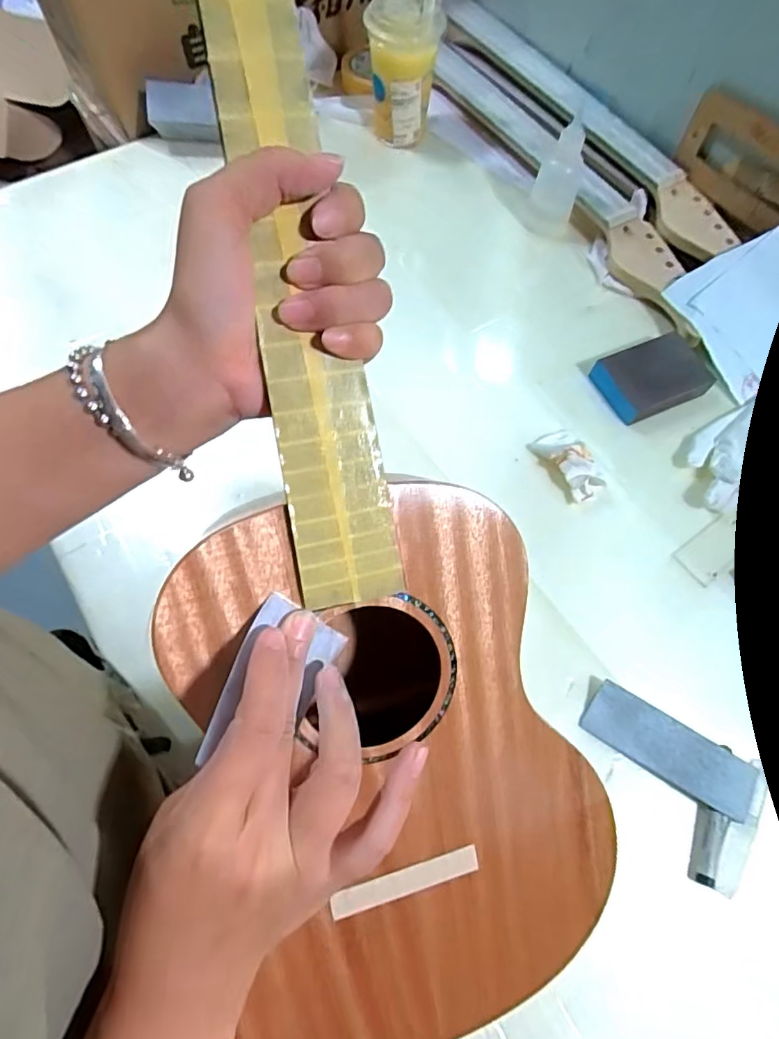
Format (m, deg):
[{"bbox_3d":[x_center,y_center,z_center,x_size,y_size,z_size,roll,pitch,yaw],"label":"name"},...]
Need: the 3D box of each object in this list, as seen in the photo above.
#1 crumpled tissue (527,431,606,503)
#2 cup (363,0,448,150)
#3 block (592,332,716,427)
[{"bbox_3d":[0.169,-0.055,0.490,0.038,0.031,0.075,-28,70,-13],"label":"crumpled tissue"},{"bbox_3d":[0.017,-0.547,0.608,0.082,0.211,0.080,1,66,-1],"label":"cup"},{"bbox_3d":[0.263,-0.143,0.534,0.097,0.029,0.069,-21,69,-10],"label":"block"}]

